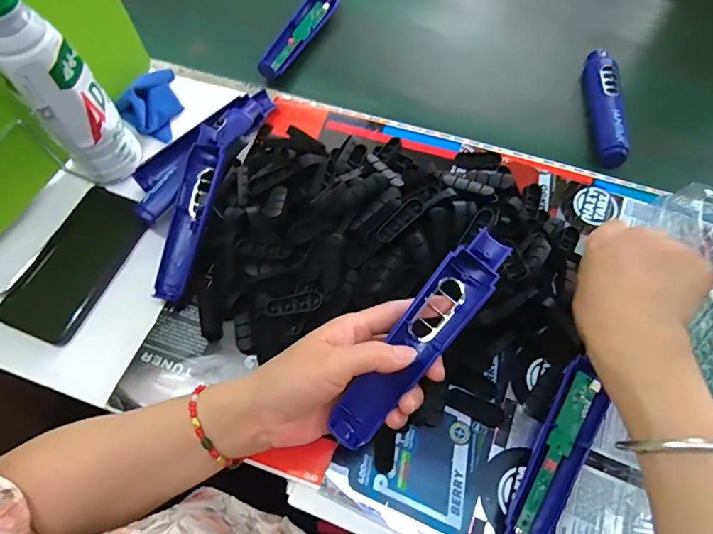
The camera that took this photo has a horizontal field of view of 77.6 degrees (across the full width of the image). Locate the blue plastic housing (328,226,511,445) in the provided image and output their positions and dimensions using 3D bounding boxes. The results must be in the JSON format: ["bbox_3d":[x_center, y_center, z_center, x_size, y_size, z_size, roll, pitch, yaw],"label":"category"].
[{"bbox_3d":[0.045,0.049,0.307,0.037,0.020,0.173,38,85,16],"label":"blue plastic housing"}]

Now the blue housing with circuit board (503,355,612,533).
[{"bbox_3d":[0.157,0.144,0.349,0.040,0.021,0.150,33,69,14],"label":"blue housing with circuit board"}]

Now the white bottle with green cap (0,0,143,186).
[{"bbox_3d":[-0.262,-0.157,0.397,0.061,0.193,0.052,-32,68,-15],"label":"white bottle with green cap"}]

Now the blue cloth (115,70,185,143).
[{"bbox_3d":[-0.230,-0.198,0.511,0.053,0.039,0.098,12,64,6],"label":"blue cloth"}]

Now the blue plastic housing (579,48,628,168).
[{"bbox_3d":[0.293,-0.196,0.526,0.037,0.031,0.172,10,66,4],"label":"blue plastic housing"}]

